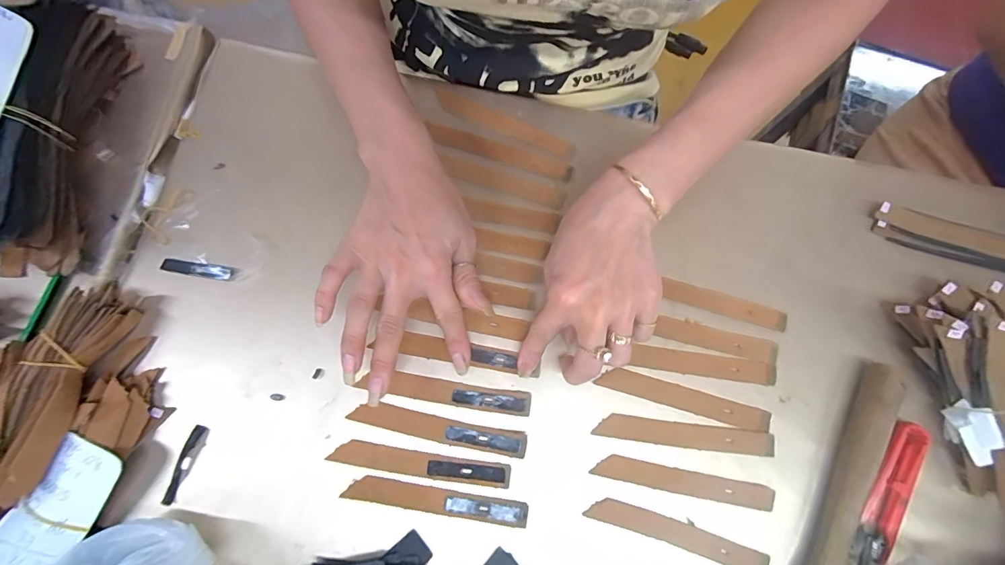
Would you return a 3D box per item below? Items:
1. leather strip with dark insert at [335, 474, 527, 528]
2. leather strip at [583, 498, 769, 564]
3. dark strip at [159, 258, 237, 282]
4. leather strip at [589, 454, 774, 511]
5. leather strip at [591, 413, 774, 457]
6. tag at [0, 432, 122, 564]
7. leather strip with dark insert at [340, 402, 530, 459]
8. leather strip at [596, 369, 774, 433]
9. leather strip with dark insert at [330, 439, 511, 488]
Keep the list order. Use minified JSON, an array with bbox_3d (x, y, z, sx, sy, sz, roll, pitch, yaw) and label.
[{"bbox_3d":[-0.046,0.150,0.296,0.124,0.004,0.016,9,77,1],"label":"leather strip with dark insert"},{"bbox_3d":[0.120,0.173,0.295,0.123,0.004,0.017,18,77,3],"label":"leather strip"},{"bbox_3d":[-0.235,-0.010,0.334,0.056,0.004,0.011,8,77,1],"label":"dark strip"},{"bbox_3d":[0.127,0.141,0.304,0.123,0.005,0.017,10,77,2],"label":"leather strip"},{"bbox_3d":[0.130,0.110,0.310,0.124,0.004,0.018,7,77,1],"label":"leather strip"},{"bbox_3d":[-0.292,0.155,0.274,0.045,0.012,0.106,32,79,6],"label":"tag"},{"bbox_3d":[-0.046,0.104,0.306,0.125,0.006,0.017,11,77,2],"label":"leather strip with dark insert"},{"bbox_3d":[0.134,0.086,0.318,0.121,0.004,0.018,16,74,5],"label":"leather strip"},{"bbox_3d":[-0.058,0.127,0.303,0.125,0.004,0.016,9,77,1],"label":"leather strip with dark insert"}]

